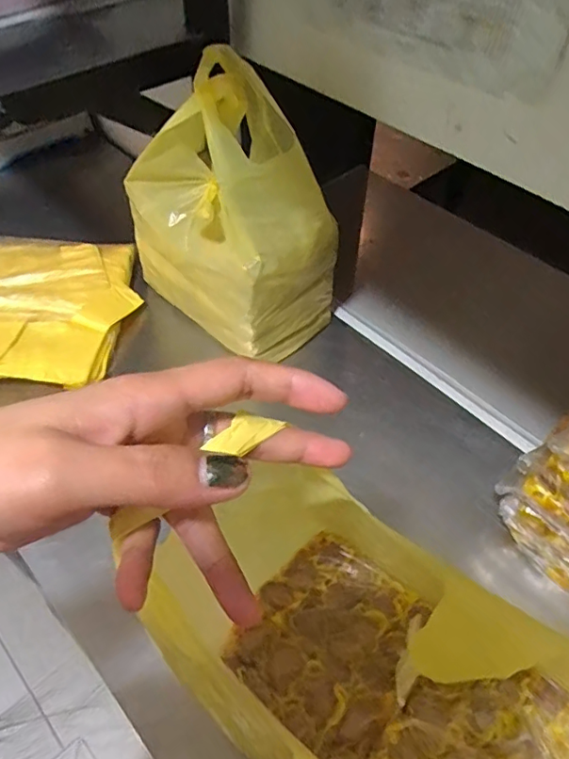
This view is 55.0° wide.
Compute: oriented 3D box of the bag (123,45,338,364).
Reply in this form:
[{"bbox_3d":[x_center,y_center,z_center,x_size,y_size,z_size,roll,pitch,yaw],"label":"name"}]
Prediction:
[{"bbox_3d":[-0.076,-0.194,0.632,0.248,0.303,0.133,29,55,21],"label":"bag"}]

